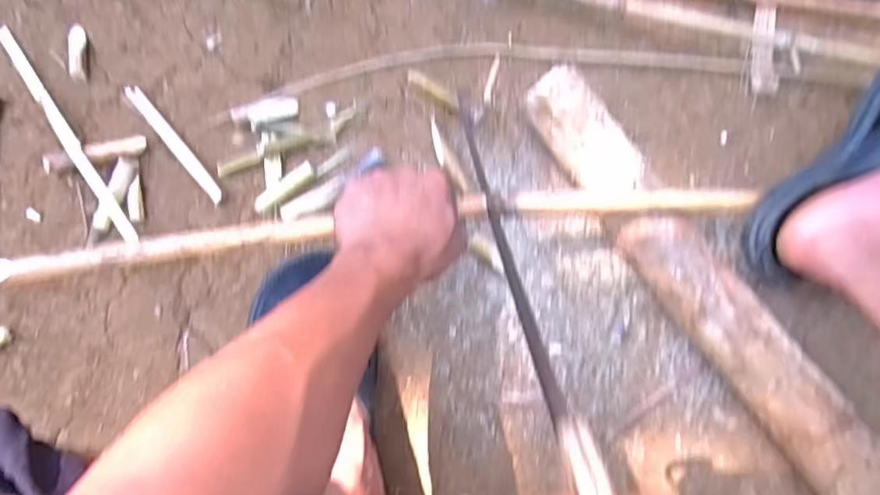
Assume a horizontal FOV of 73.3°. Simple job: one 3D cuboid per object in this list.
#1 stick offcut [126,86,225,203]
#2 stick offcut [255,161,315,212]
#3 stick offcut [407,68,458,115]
[{"bbox_3d":[-0.244,-0.095,0.544,0.012,0.013,0.137,-40,86,-7],"label":"stick offcut"},{"bbox_3d":[-0.144,-0.056,0.544,0.062,0.007,0.016,-37,86,-7],"label":"stick offcut"},{"bbox_3d":[-0.007,-0.149,0.563,0.059,0.006,0.015,35,82,2],"label":"stick offcut"}]

